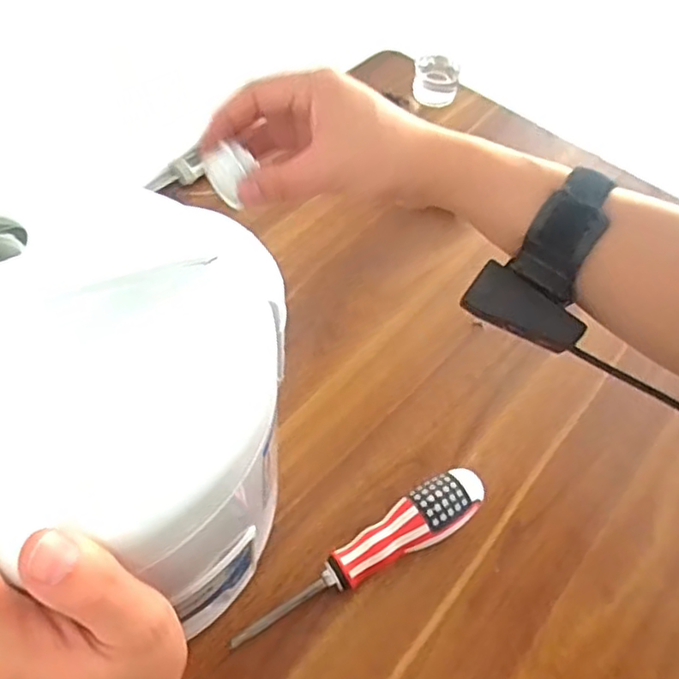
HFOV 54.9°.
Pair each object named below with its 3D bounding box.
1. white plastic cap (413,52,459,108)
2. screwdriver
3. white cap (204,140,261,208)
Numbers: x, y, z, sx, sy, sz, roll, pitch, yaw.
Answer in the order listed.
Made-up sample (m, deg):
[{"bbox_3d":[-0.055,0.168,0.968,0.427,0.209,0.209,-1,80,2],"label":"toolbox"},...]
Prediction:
[{"bbox_3d":[0.112,-0.301,0.756,0.048,0.035,0.048,2,54,-3],"label":"white plastic cap"},{"bbox_3d":[0.019,0.142,0.418,0.181,0.035,0.034,-28,60,-22],"label":"screwdriver"},{"bbox_3d":[-0.071,-0.107,0.418,0.018,0.033,0.036,-33,62,-25],"label":"white cap"}]

